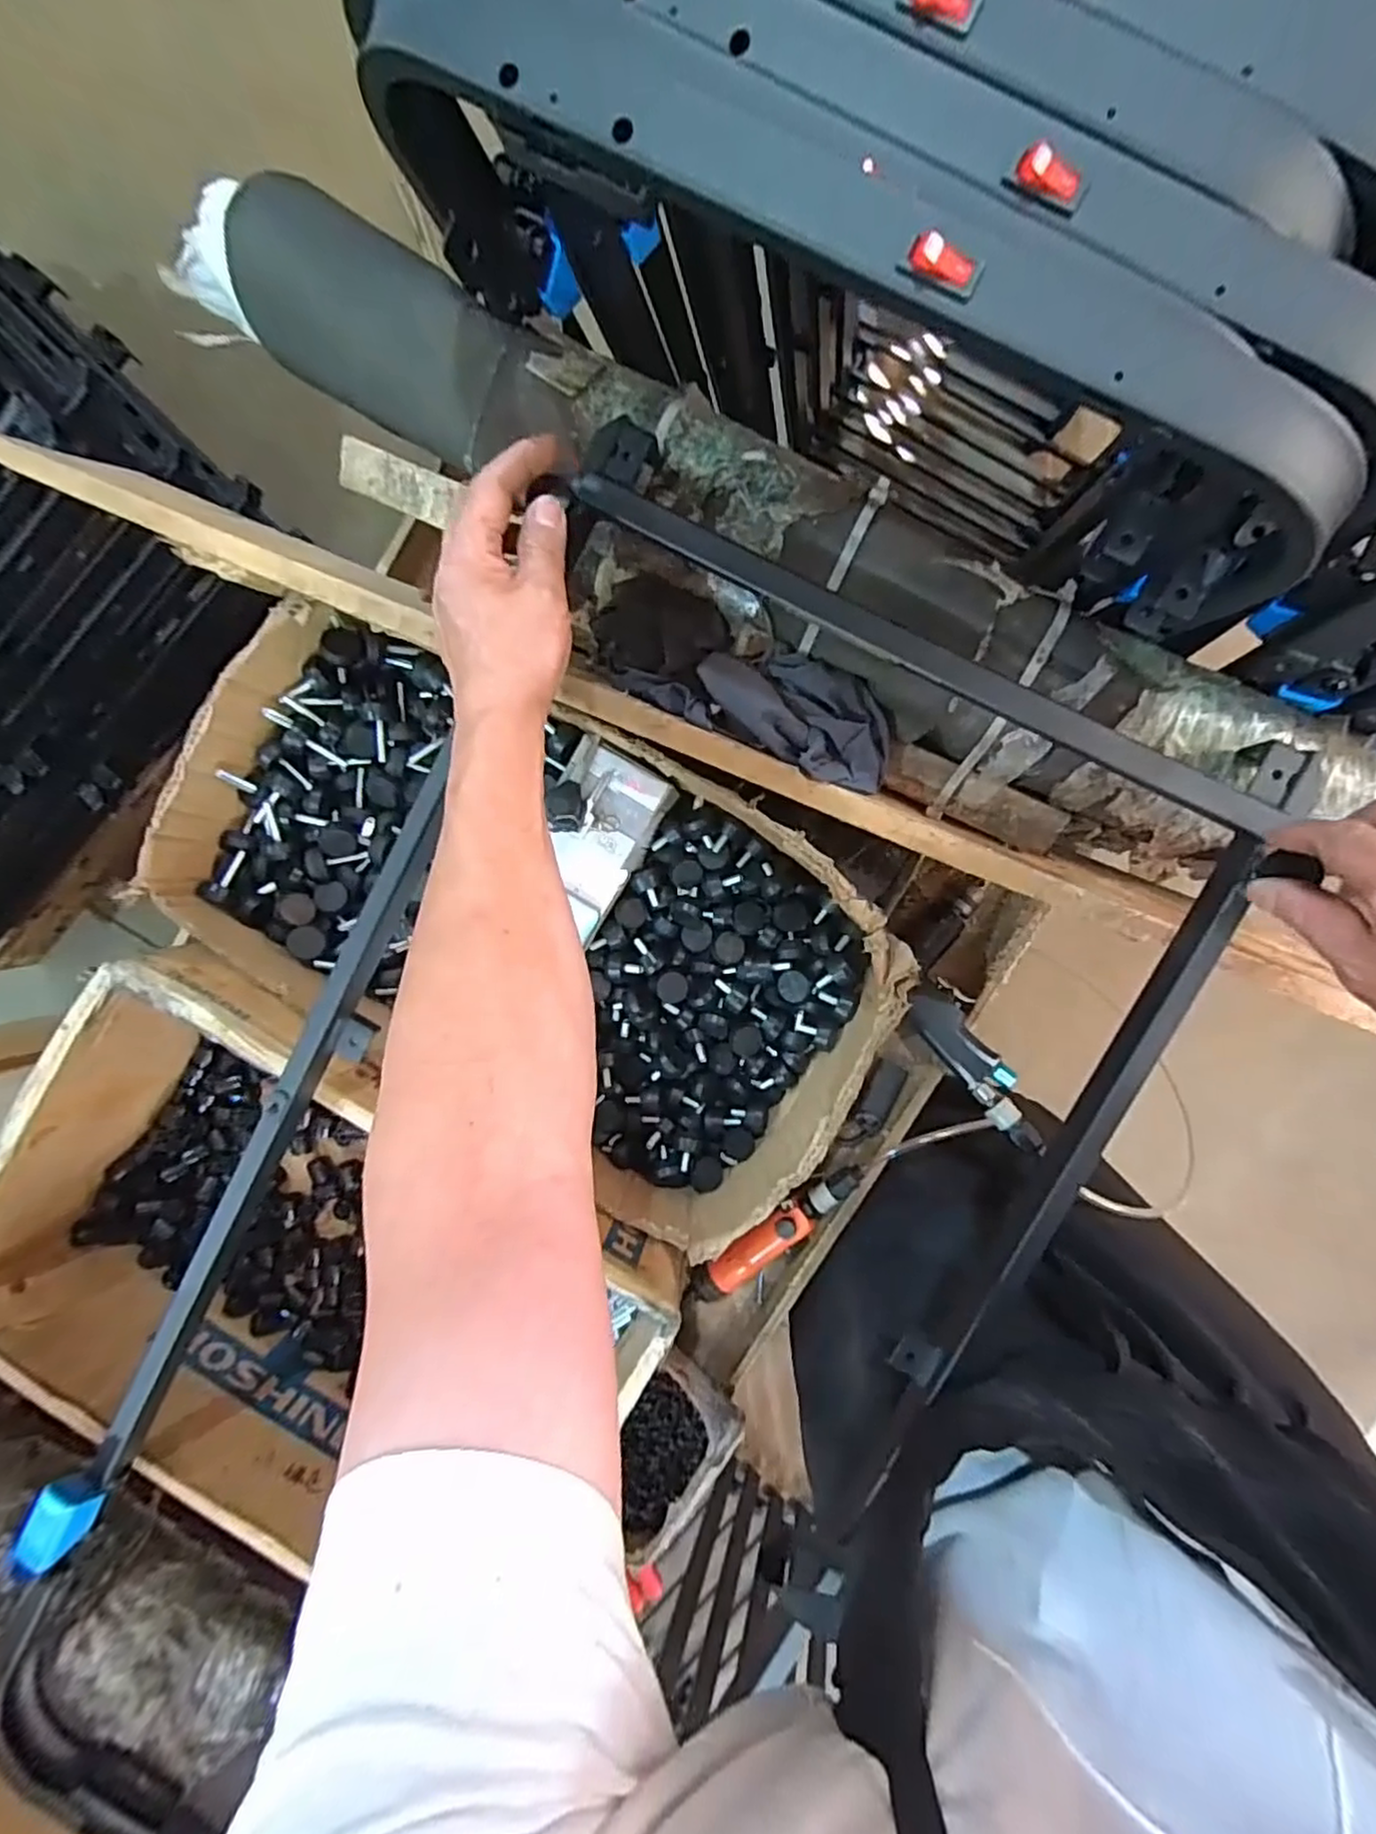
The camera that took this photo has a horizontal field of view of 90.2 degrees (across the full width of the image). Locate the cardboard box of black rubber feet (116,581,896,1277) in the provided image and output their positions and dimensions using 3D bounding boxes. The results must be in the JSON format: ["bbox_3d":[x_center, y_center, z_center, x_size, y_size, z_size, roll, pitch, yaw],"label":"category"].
[{"bbox_3d":[-0.131,-0.005,0.582,0.591,0.098,0.331,33,95,2],"label":"cardboard box of black rubber feet"}]

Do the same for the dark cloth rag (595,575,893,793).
[{"bbox_3d":[0.037,-0.163,0.484,0.235,0.044,0.077,29,95,2],"label":"dark cloth rag"}]

